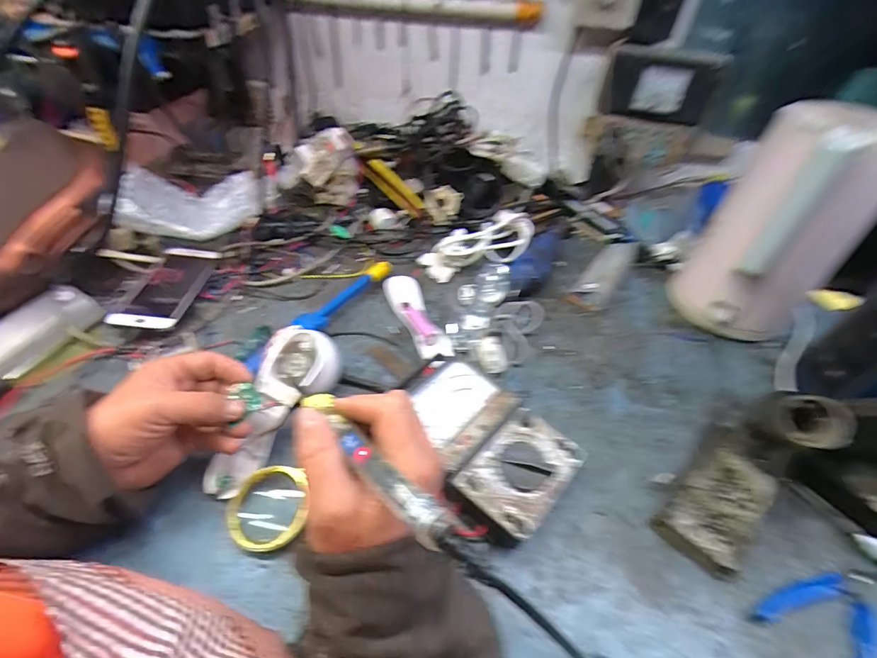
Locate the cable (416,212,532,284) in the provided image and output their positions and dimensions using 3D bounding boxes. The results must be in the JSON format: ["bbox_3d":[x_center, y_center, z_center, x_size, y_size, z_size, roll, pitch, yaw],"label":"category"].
[{"bbox_3d":[0.060,-0.130,0.641,0.182,0.056,0.078,-24,51,-9],"label":"cable"}]

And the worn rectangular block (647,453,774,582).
[{"bbox_3d":[0.265,0.168,0.389,0.123,0.020,0.067,-28,54,-29],"label":"worn rectangular block"}]

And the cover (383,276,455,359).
[{"bbox_3d":[-0.026,-0.016,0.543,0.043,0.023,0.153,-16,49,-21],"label":"cover"}]

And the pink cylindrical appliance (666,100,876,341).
[{"bbox_3d":[0.396,-0.109,0.495,0.149,0.276,0.147,-32,56,-32],"label":"pink cylindrical appliance"}]

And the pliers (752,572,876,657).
[{"bbox_3d":[0.321,0.234,0.334,0.105,0.010,0.081,-25,53,-27],"label":"pliers"}]

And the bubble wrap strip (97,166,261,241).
[{"bbox_3d":[-0.330,-0.170,0.554,0.179,0.054,0.102,0,45,-6],"label":"bubble wrap strip"}]

